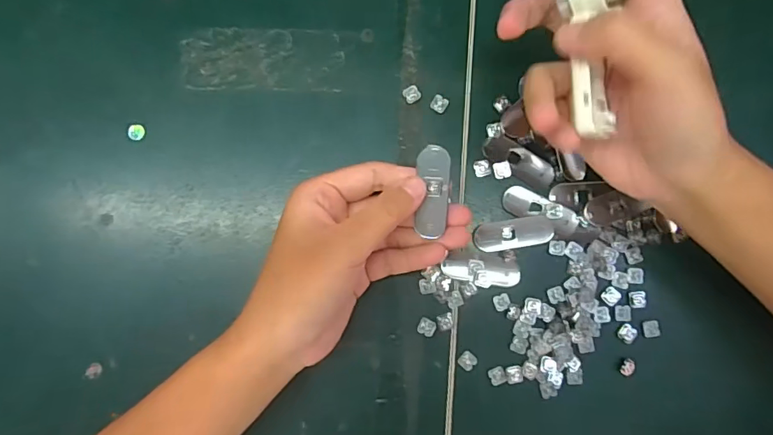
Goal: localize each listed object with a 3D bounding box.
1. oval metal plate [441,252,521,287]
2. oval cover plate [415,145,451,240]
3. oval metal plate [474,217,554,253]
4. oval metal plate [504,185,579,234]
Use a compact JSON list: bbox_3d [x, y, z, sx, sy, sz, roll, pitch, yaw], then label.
[{"bbox_3d":[0.061,0.033,0.303,0.048,0.004,0.017,9,85,1],"label":"oval metal plate"},{"bbox_3d":[0.026,-0.015,0.260,0.017,0.004,0.048,1,93,0],"label":"oval cover plate"},{"bbox_3d":[0.082,0.010,0.304,0.048,0.004,0.018,-11,85,-1],"label":"oval metal plate"},{"bbox_3d":[0.099,-0.004,0.305,0.049,0.004,0.018,25,86,2],"label":"oval metal plate"}]

